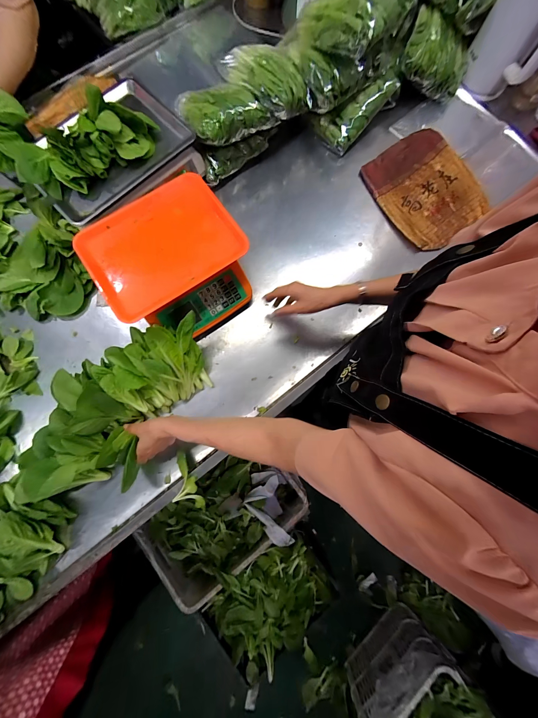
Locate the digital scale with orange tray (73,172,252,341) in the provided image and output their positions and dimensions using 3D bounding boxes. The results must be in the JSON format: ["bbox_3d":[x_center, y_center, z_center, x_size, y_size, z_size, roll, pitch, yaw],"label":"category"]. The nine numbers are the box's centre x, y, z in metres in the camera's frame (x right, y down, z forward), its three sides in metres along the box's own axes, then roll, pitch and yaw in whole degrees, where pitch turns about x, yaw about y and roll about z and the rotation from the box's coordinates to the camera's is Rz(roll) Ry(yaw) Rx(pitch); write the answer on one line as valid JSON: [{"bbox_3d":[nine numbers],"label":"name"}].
[{"bbox_3d":[-0.205,-0.206,0.573,0.297,0.121,0.292,-34,82,-6],"label":"digital scale with orange tray"}]

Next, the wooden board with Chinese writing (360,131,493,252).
[{"bbox_3d":[0.402,-0.438,0.659,0.237,0.040,0.296,-31,82,-6],"label":"wooden board with Chinese writing"}]

